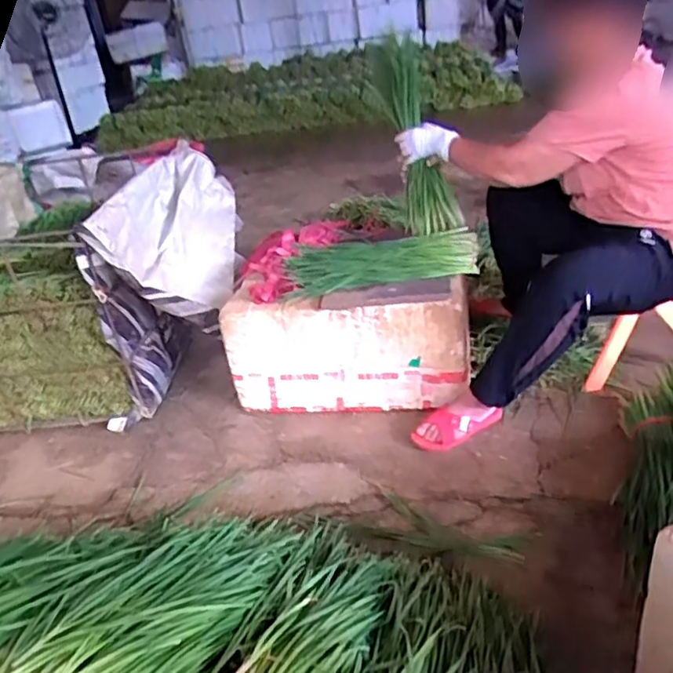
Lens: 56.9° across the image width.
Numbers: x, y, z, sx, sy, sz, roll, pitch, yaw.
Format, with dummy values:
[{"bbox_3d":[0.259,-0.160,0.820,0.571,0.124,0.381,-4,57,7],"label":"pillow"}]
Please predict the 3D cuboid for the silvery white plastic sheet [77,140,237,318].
[{"bbox_3d":[-0.396,-0.264,1.581,0.185,0.302,0.578,-4,29,10],"label":"silvery white plastic sheet"}]

